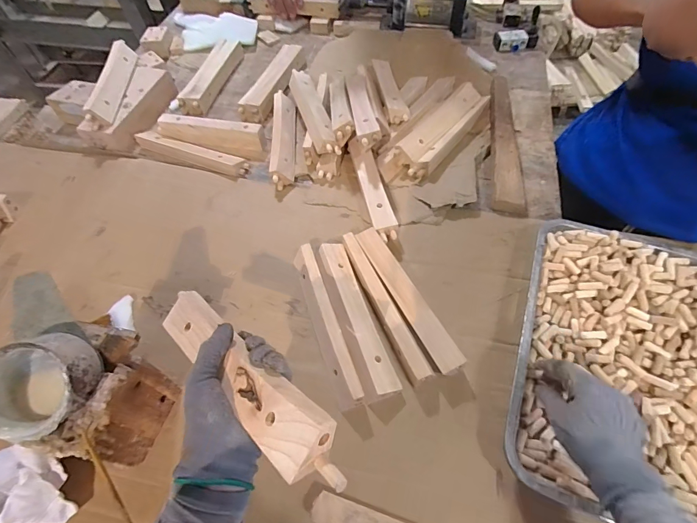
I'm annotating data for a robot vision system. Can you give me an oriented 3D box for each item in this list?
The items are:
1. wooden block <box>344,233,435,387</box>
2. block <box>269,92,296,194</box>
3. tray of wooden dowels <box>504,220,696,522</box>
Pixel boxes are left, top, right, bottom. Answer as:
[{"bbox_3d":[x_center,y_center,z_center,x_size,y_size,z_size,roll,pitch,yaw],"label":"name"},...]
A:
[{"bbox_3d":[0.046,0.062,0.542,0.031,0.035,0.241,-22,58,-9],"label":"wooden block"},{"bbox_3d":[-0.131,-0.253,0.757,0.041,0.039,0.268,-5,57,1],"label":"block"},{"bbox_3d":[0.367,0.124,0.466,0.282,0.040,0.380,17,60,15],"label":"tray of wooden dowels"}]

